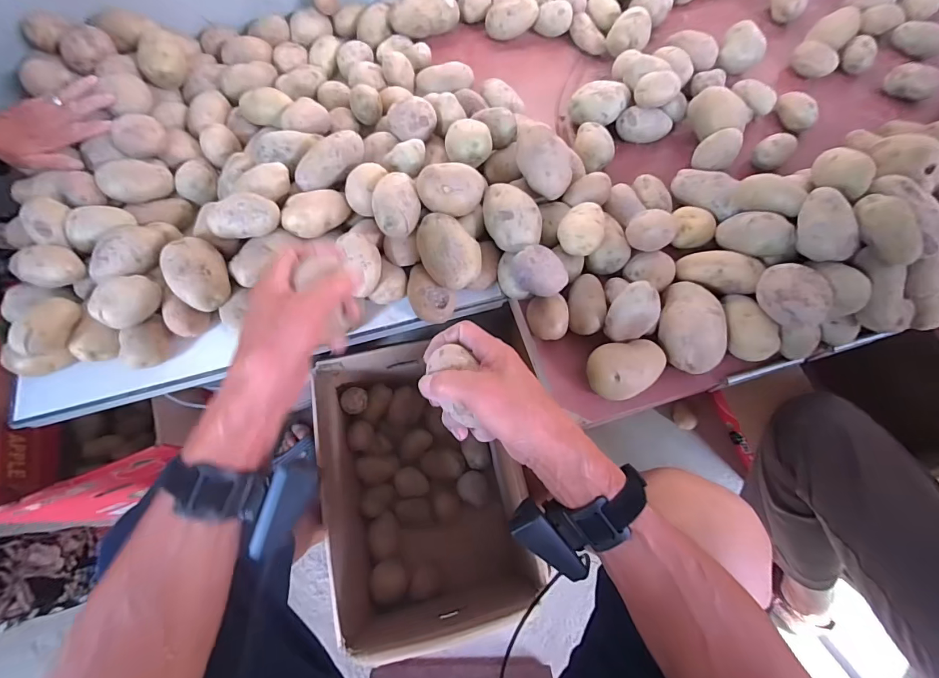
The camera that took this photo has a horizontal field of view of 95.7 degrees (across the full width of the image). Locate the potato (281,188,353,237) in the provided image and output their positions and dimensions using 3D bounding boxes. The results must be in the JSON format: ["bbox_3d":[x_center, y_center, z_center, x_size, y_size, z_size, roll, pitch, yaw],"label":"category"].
[{"bbox_3d":[-0.184,-0.153,0.510,0.077,0.034,0.043,-36,74,-15],"label":"potato"}]

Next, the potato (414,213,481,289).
[{"bbox_3d":[-0.026,-0.101,0.498,0.062,0.041,0.089,-43,89,-5],"label":"potato"}]

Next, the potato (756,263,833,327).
[{"bbox_3d":[0.347,-0.045,0.460,0.041,0.058,0.073,-4,69,-4],"label":"potato"}]

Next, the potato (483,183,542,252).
[{"bbox_3d":[0.050,-0.145,0.507,0.057,0.039,0.084,-20,71,-10],"label":"potato"}]

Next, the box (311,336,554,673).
[{"bbox_3d":[-0.083,0.249,0.713,0.258,0.213,0.455,-12,69,-7],"label":"box"}]

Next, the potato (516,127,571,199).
[{"bbox_3d":[0.092,-0.220,0.532,0.052,0.057,0.095,-17,70,-9],"label":"potato"}]

